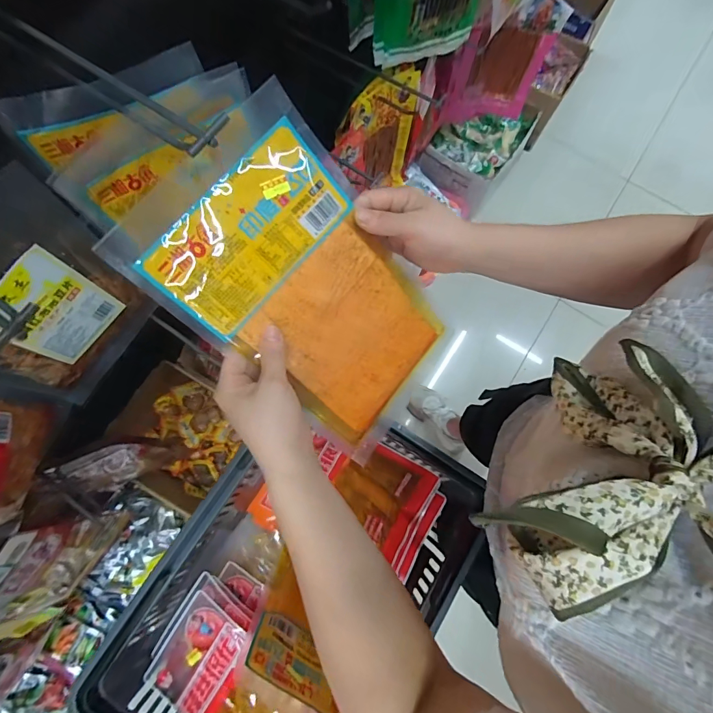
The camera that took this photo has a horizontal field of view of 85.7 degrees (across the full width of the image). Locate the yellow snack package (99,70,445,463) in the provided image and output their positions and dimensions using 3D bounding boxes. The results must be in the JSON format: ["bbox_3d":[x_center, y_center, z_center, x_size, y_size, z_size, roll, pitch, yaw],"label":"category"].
[{"bbox_3d":[-0.033,-0.054,0.328,0.270,0.021,0.172,44,82,-25],"label":"yellow snack package"}]

